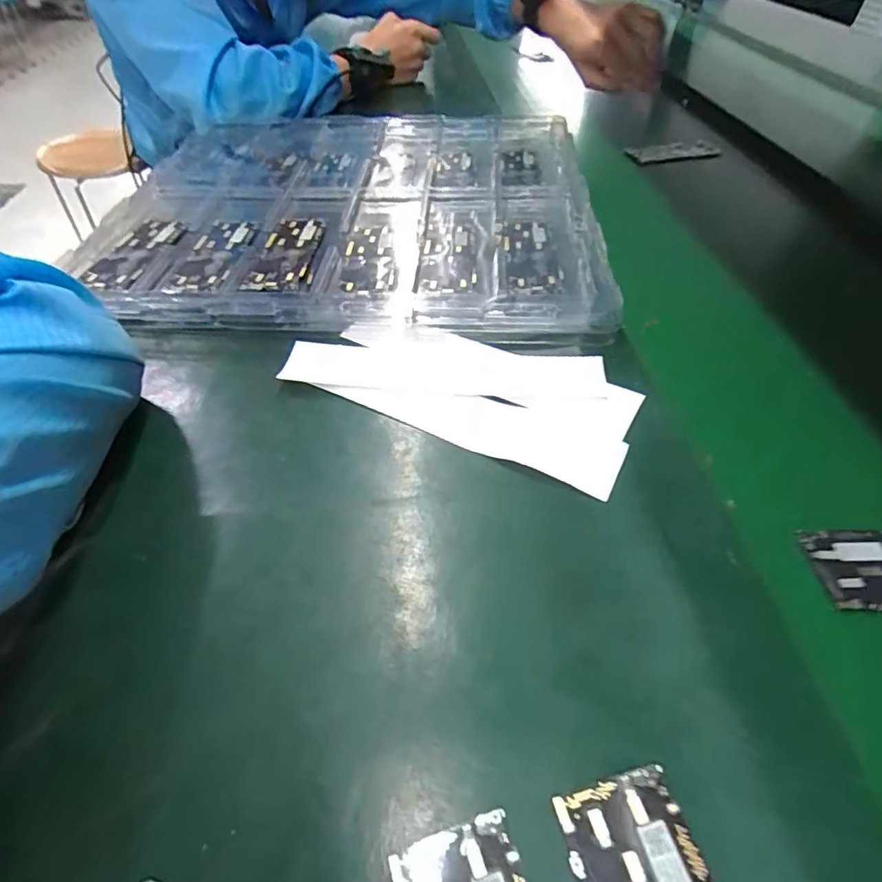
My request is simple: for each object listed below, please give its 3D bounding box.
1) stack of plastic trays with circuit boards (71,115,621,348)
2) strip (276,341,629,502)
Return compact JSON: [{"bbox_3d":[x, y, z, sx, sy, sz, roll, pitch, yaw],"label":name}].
[{"bbox_3d":[-0.079,-0.231,0.515,0.430,0.050,0.411,2,47,2],"label":"stack of plastic trays with circuit boards"},{"bbox_3d":[0.000,-0.023,0.340,0.226,0.006,0.052,22,51,19],"label":"strip"}]

